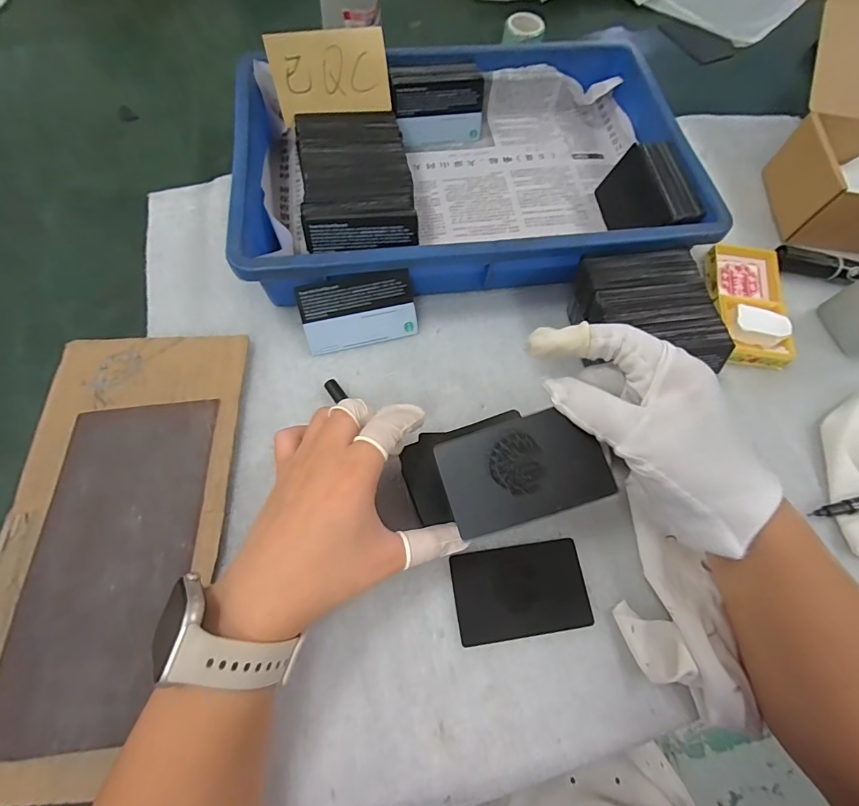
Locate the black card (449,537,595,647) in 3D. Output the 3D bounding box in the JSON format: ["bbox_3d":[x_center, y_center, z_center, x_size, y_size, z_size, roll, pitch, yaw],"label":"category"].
[{"bbox_3d":[0.059,0.121,0.281,0.084,0.004,0.053,-7,68,-6],"label":"black card"}]

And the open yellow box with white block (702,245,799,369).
[{"bbox_3d":[0.267,-0.088,0.364,0.055,0.022,0.118,8,67,0],"label":"open yellow box with white block"}]

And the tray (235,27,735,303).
[{"bbox_3d":[0.029,-0.204,0.381,0.363,0.066,0.240,-6,68,-6],"label":"tray"}]

